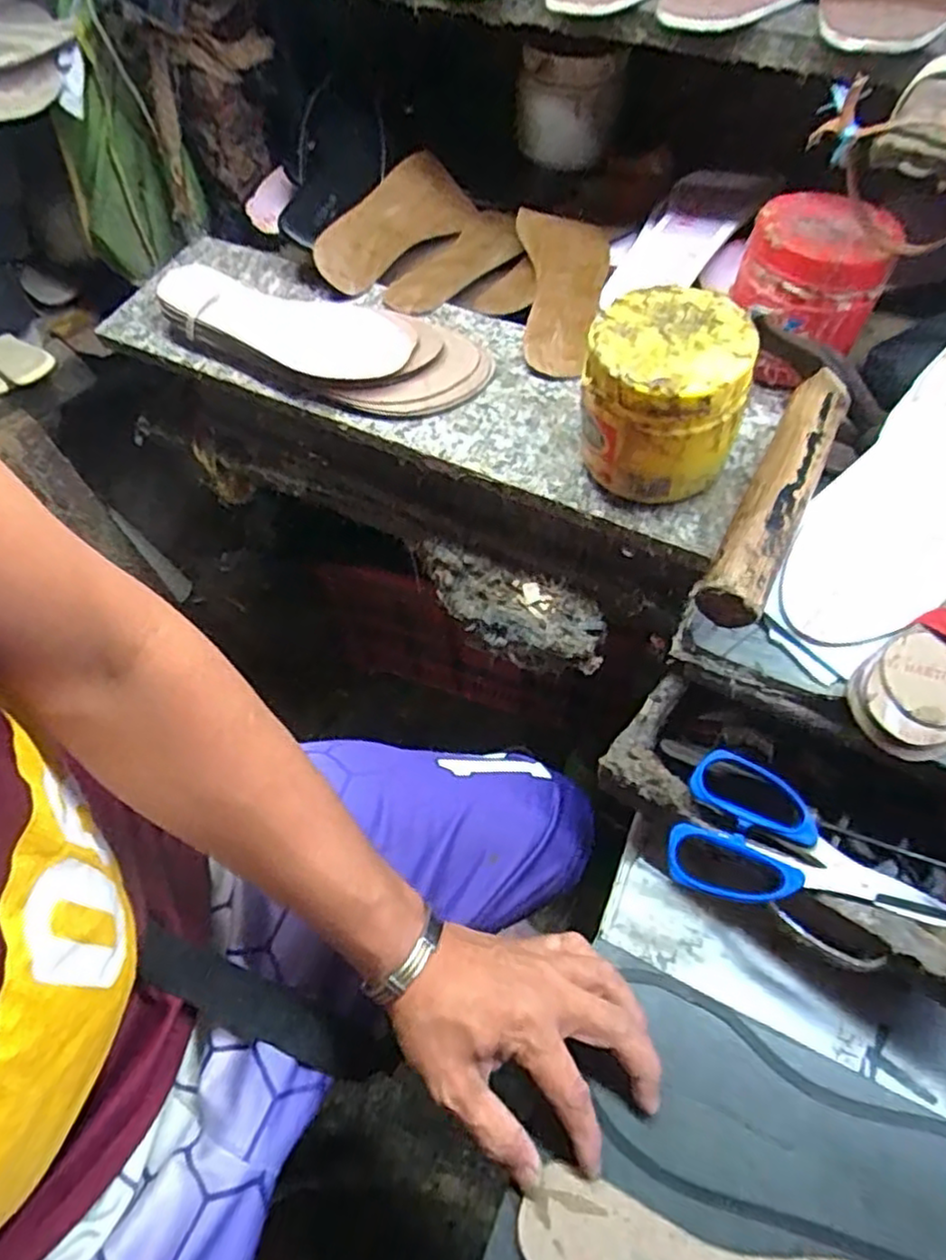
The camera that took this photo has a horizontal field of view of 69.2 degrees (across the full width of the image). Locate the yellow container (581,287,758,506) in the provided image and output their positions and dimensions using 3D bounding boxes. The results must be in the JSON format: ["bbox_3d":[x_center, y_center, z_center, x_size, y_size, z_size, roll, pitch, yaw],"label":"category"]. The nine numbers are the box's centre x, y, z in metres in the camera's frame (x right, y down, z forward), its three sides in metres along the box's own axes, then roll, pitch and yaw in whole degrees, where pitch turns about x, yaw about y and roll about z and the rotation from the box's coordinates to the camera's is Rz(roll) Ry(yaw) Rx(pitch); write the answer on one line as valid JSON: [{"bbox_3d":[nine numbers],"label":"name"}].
[{"bbox_3d":[0.114,-0.137,0.423,0.096,0.101,0.089,6,60,8],"label":"yellow container"}]

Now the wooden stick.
[{"bbox_3d":[0.185,-0.083,0.415,0.033,0.042,0.196,24,64,18],"label":"wooden stick"}]

